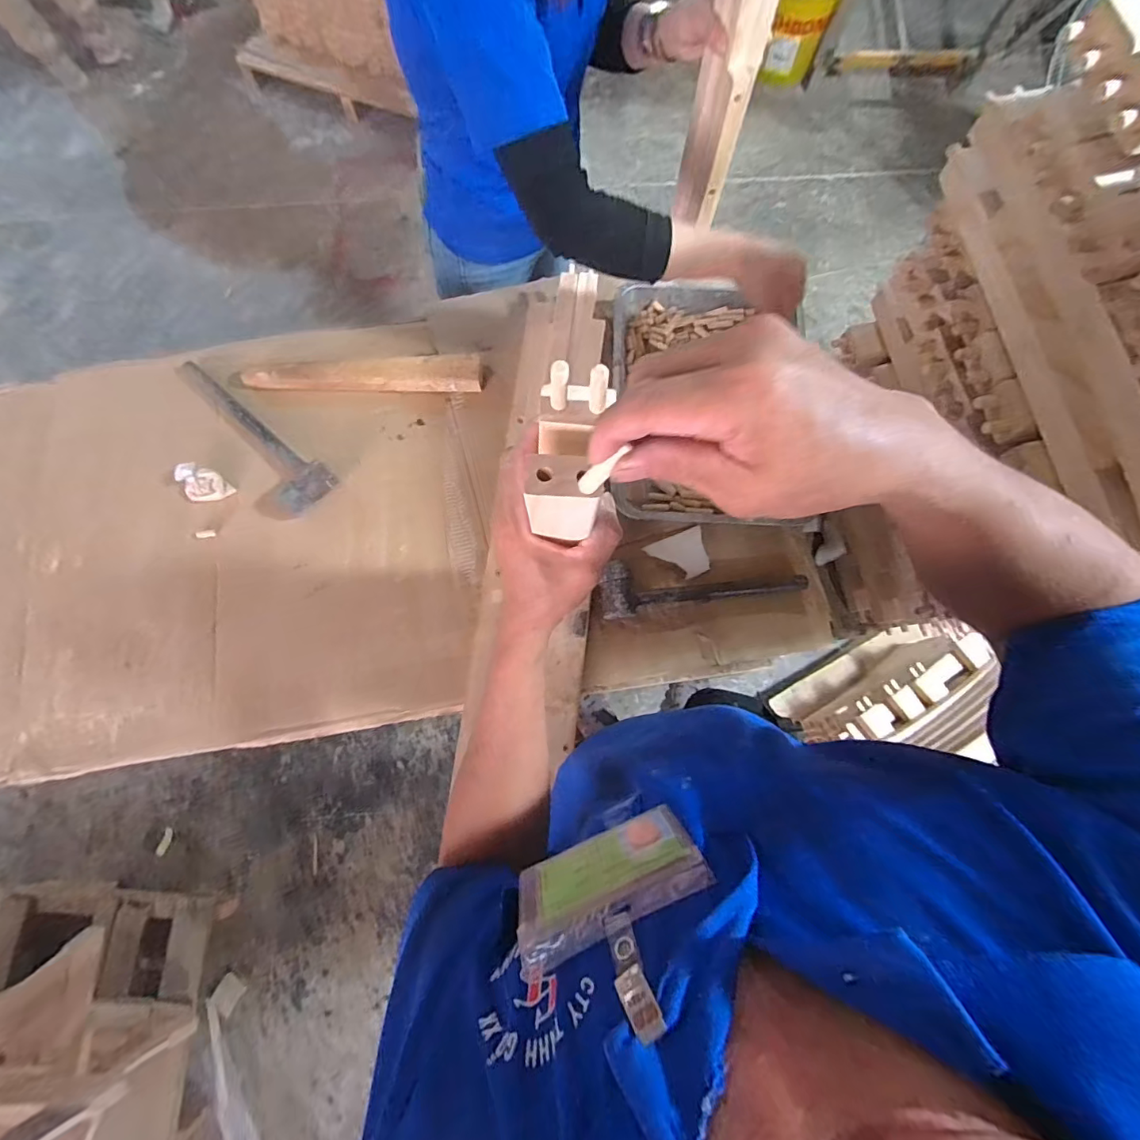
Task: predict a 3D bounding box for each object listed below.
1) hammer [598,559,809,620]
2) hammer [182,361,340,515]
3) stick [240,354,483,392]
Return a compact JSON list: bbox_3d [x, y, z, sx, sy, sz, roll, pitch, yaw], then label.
[{"bbox_3d":[0.178,0.010,0.701,0.277,0.038,0.079,-9,78,-2],"label":"hammer"},{"bbox_3d":[-0.489,-0.206,0.743,0.331,0.046,0.082,39,81,7],"label":"hammer"},{"bbox_3d":[-0.318,-0.300,0.775,0.362,0.034,0.054,-2,78,0],"label":"stick"}]

